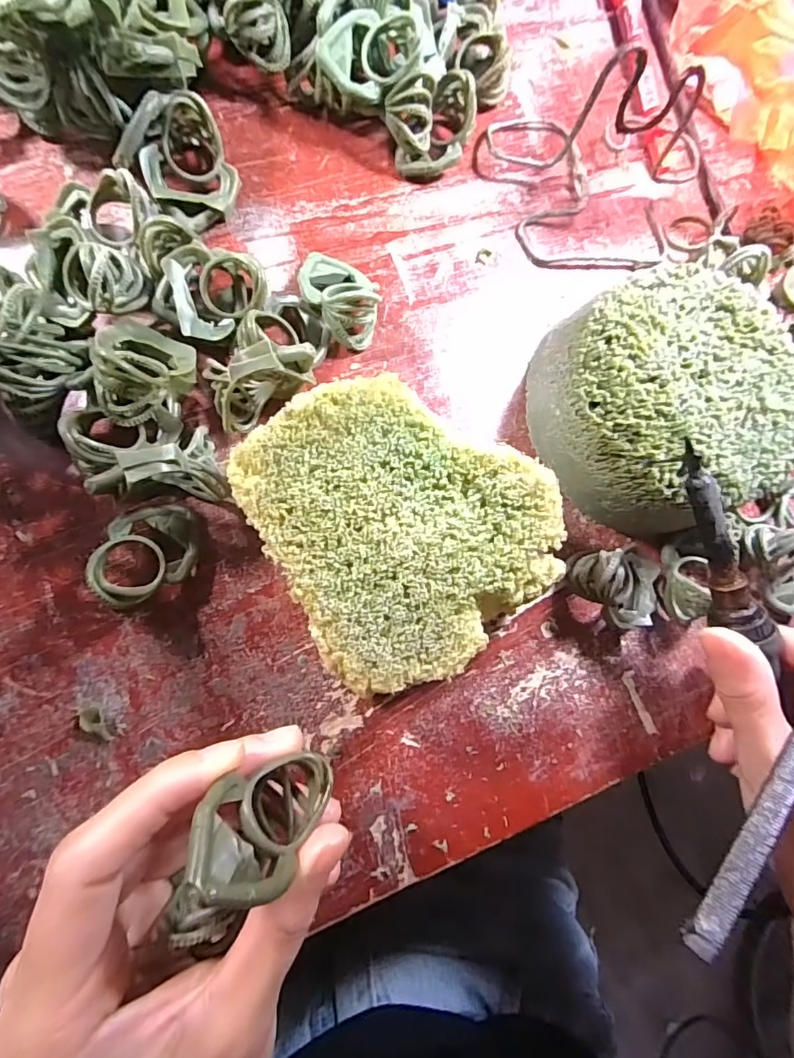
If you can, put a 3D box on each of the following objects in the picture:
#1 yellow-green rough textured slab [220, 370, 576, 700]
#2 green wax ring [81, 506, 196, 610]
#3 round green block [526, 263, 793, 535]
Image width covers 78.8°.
[{"bbox_3d":[0.001,-0.004,0.176,0.102,0.040,0.101,-30,90,-12],"label":"yellow-green rough textured slab"},{"bbox_3d":[-0.088,0.009,0.169,0.027,0.029,0.034,1,84,-10],"label":"green wax ring"},{"bbox_3d":[0.113,-0.054,0.209,0.101,0.050,0.096,1,84,-10],"label":"round green block"}]

